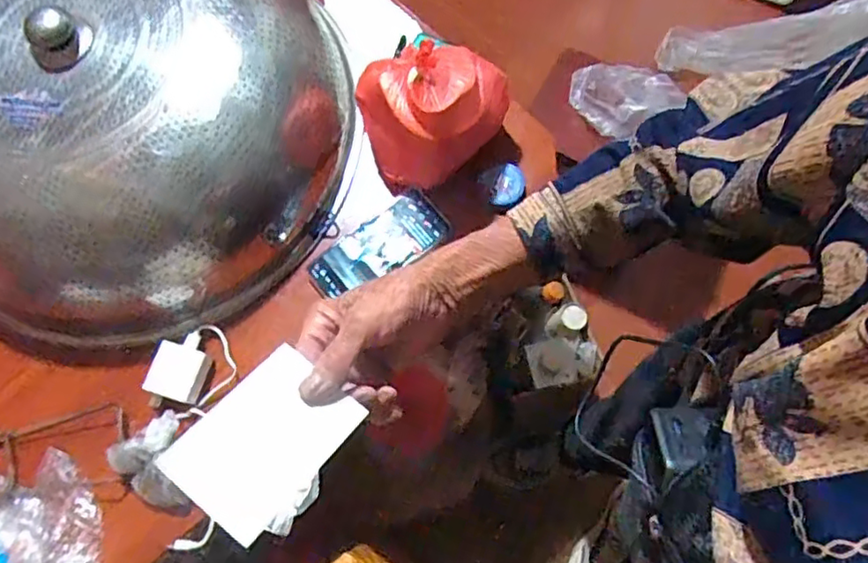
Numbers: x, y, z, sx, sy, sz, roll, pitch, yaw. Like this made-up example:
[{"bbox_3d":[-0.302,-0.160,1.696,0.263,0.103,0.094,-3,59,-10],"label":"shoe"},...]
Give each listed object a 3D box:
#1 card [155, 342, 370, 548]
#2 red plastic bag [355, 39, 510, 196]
[{"bbox_3d":[-0.098,0.092,0.367,0.071,0.007,0.096,38,58,12],"label":"card"},{"bbox_3d":[-0.007,-0.198,0.711,0.154,0.136,0.133,-40,78,-11],"label":"red plastic bag"}]

